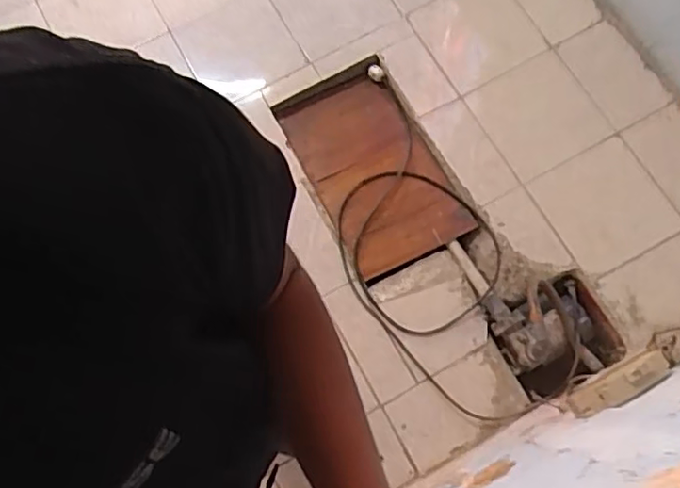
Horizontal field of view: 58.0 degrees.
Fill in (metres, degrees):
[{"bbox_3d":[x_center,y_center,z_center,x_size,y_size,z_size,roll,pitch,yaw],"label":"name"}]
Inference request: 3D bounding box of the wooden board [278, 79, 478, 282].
[{"bbox_3d":[0.090,-0.186,1.599,0.311,0.028,0.501,-27,75,-6],"label":"wooden board"}]

